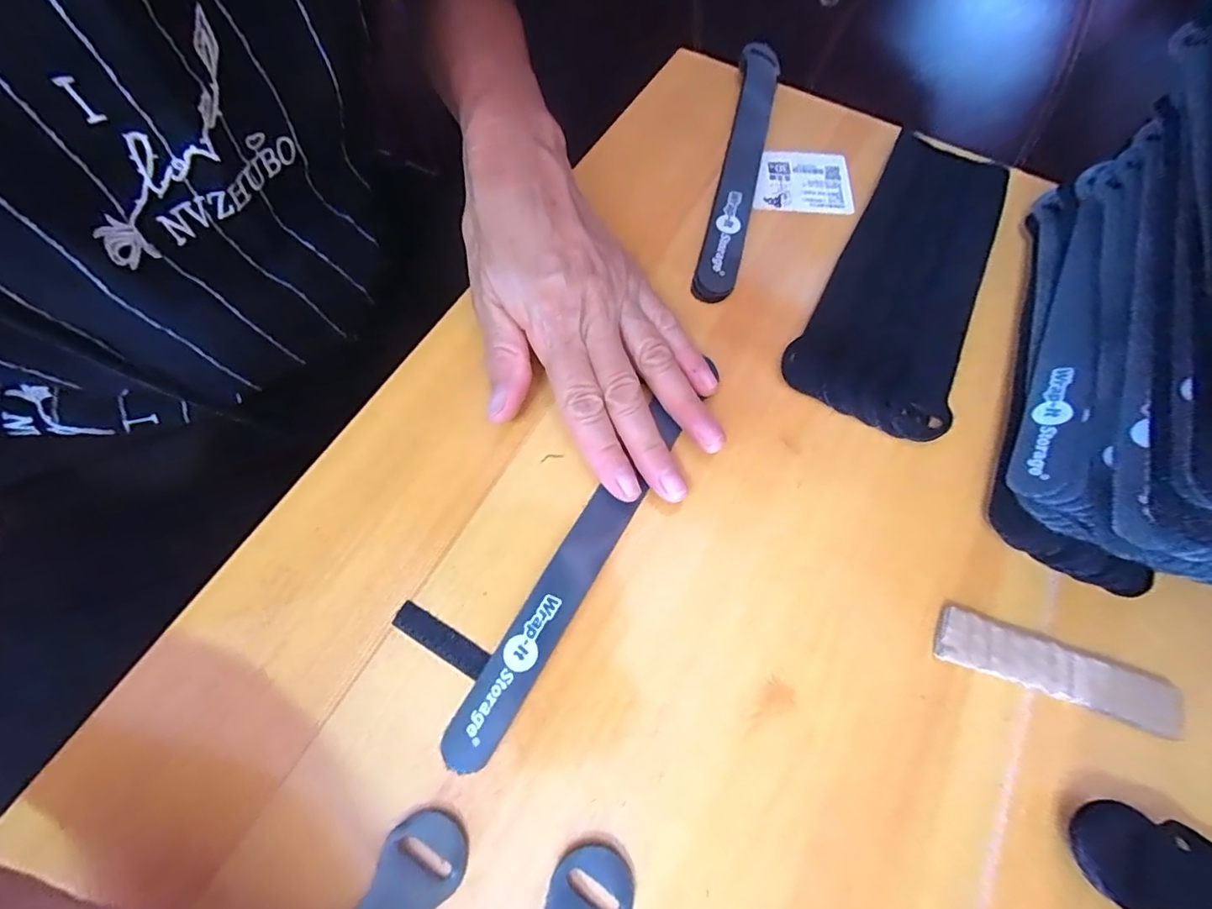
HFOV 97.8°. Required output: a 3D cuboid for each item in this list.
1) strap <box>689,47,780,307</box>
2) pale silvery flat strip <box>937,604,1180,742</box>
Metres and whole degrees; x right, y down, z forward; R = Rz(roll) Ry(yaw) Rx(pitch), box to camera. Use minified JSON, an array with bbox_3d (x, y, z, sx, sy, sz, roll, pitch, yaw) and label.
[{"bbox_3d":[0.078,-0.169,0.305,0.023,0.015,0.194,12,67,5],"label":"strap"},{"bbox_3d":[0.171,0.081,0.201,0.086,0.007,0.021,18,68,7],"label":"pale silvery flat strip"}]

